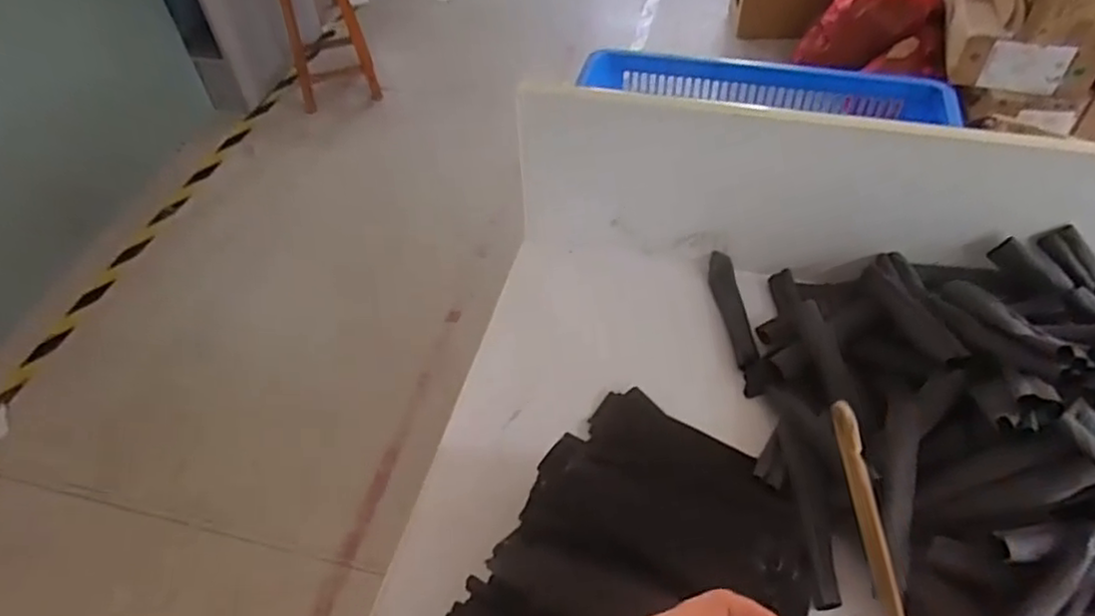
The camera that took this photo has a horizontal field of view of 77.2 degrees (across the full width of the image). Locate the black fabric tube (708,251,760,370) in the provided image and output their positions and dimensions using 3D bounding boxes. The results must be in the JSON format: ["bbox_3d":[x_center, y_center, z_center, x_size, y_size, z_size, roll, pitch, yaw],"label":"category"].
[{"bbox_3d":[0.242,-0.001,0.893,0.036,0.015,0.183,-6,50,-1],"label":"black fabric tube"}]

